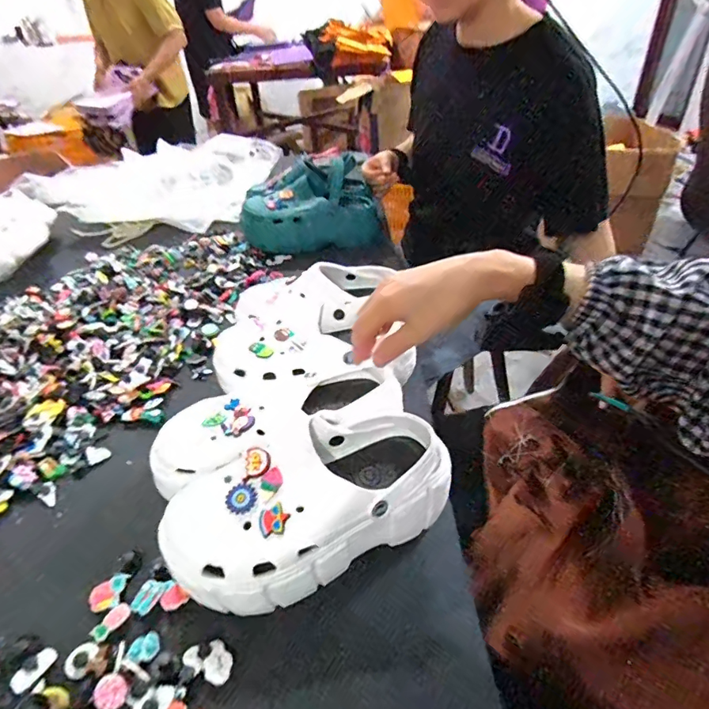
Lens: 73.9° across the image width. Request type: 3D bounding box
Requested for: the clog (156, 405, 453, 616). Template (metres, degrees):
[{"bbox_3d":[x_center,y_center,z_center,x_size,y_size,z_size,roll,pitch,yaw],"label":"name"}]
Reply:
[{"bbox_3d":[-0.041,0.129,0.421,0.246,0.085,0.128,-22,42,-22],"label":"clog"}]

